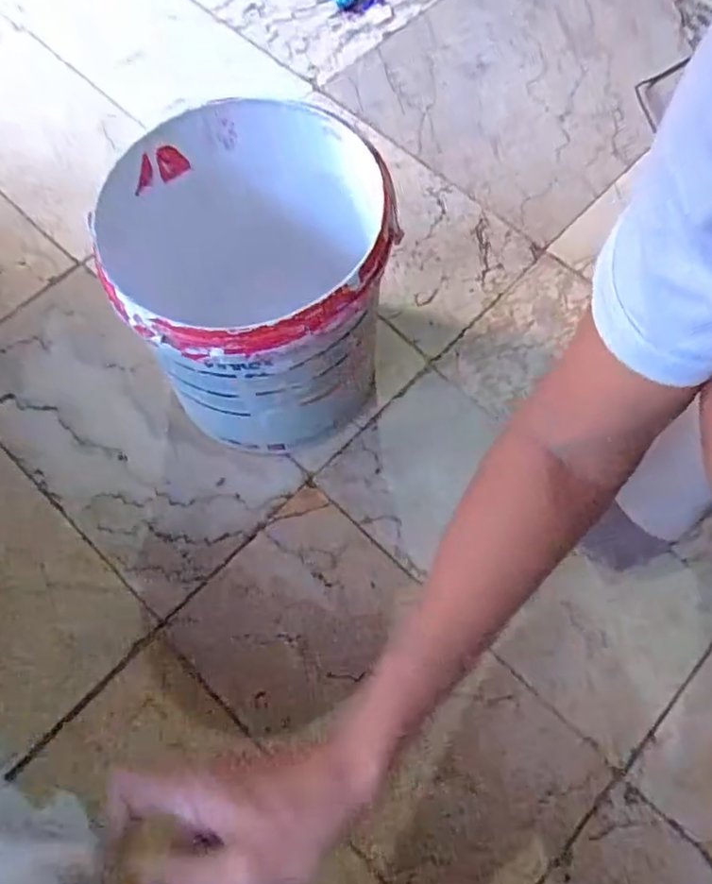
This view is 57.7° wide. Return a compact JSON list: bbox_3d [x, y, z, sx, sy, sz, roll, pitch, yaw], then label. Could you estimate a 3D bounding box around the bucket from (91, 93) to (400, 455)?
[{"bbox_3d":[-0.063,-0.101,0.464,0.168,0.194,0.166,0,69,-1],"label":"bucket"}]

